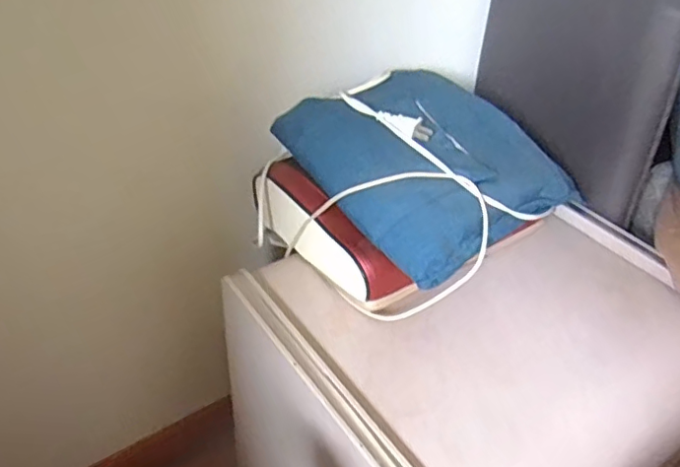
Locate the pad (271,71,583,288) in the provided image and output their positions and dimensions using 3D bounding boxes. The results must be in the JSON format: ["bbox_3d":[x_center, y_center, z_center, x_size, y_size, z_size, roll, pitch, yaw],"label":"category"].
[{"bbox_3d":[0.098,-0.086,0.607,0.244,0.050,0.239,-27,65,-30],"label":"pad"}]

